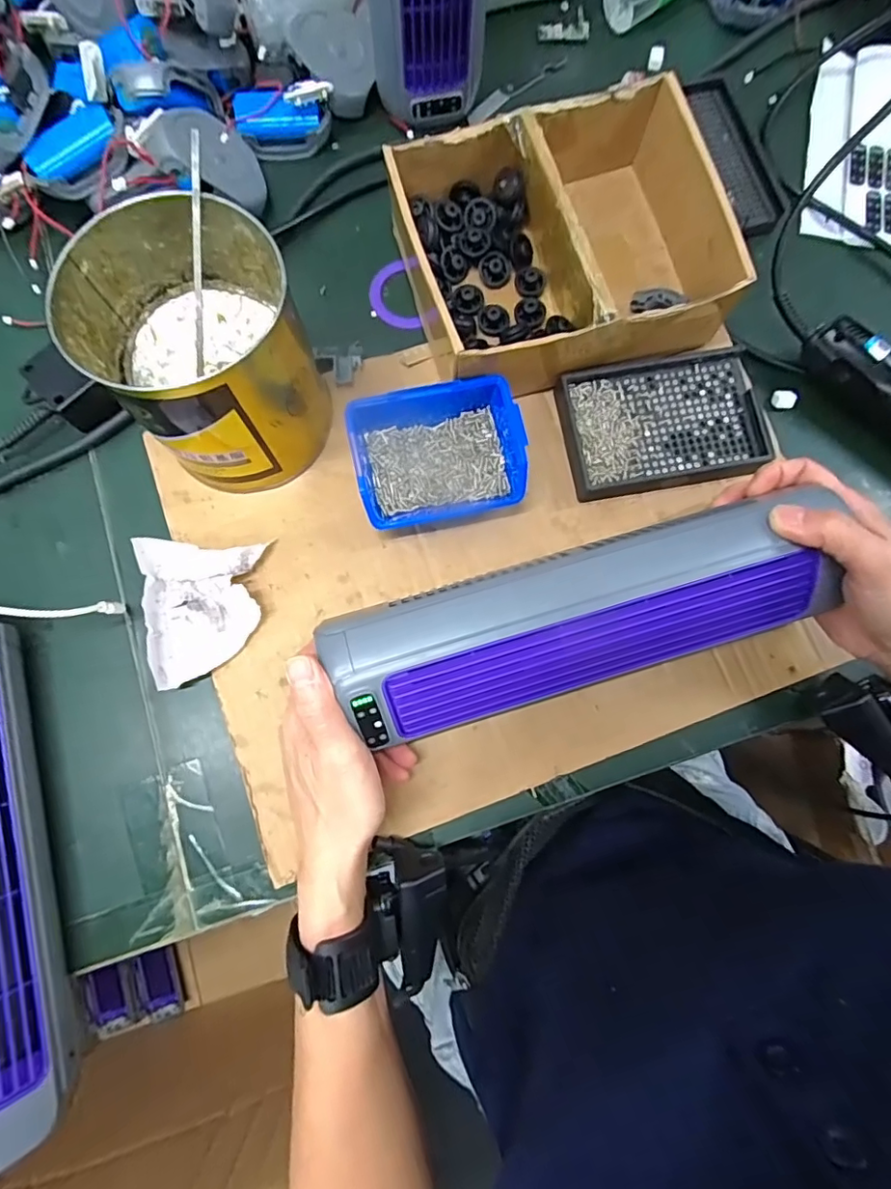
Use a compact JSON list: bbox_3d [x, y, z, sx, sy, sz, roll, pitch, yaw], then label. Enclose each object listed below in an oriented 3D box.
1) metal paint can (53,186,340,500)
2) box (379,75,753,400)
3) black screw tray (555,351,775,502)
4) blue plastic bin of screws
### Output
[{"bbox_3d":[-0.145,-0.148,0.347,0.125,0.117,0.114,0,79,-1],"label":"metal paint can"},{"bbox_3d":[0.079,-0.244,0.387,0.202,0.064,0.175,-16,80,-4],"label":"box"},{"bbox_3d":[0.158,-0.124,0.401,0.141,0.027,0.094,-10,79,-3],"label":"black screw tray"},{"bbox_3d":[-0.006,-0.095,0.376,0.111,0.046,0.087,-10,79,-3],"label":"blue plastic bin of screws"}]

